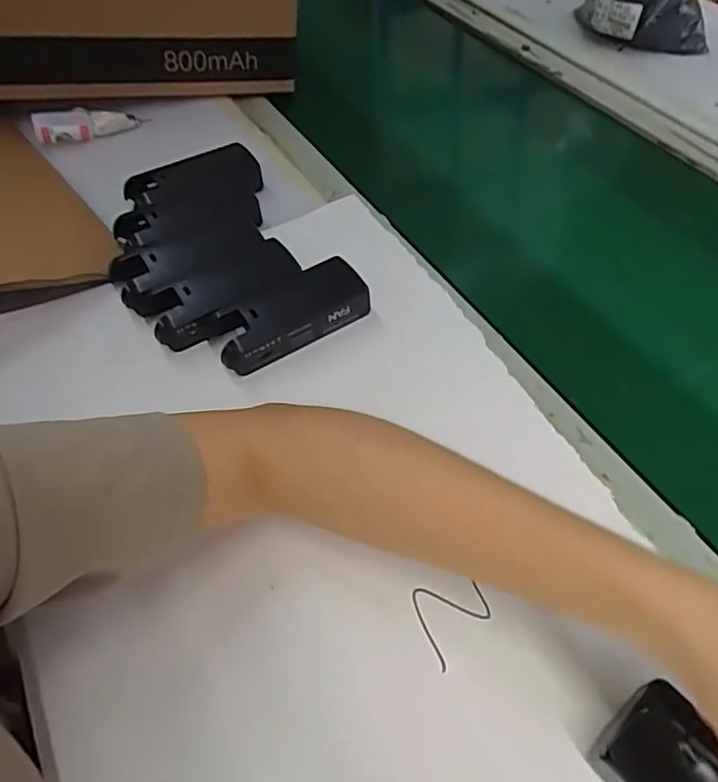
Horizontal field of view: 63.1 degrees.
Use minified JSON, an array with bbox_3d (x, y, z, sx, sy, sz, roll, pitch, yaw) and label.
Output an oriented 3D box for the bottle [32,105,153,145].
[{"bbox_3d":[-0.270,-0.267,0.589,0.103,0.026,0.024,-15,54,-12],"label":"bottle"}]

